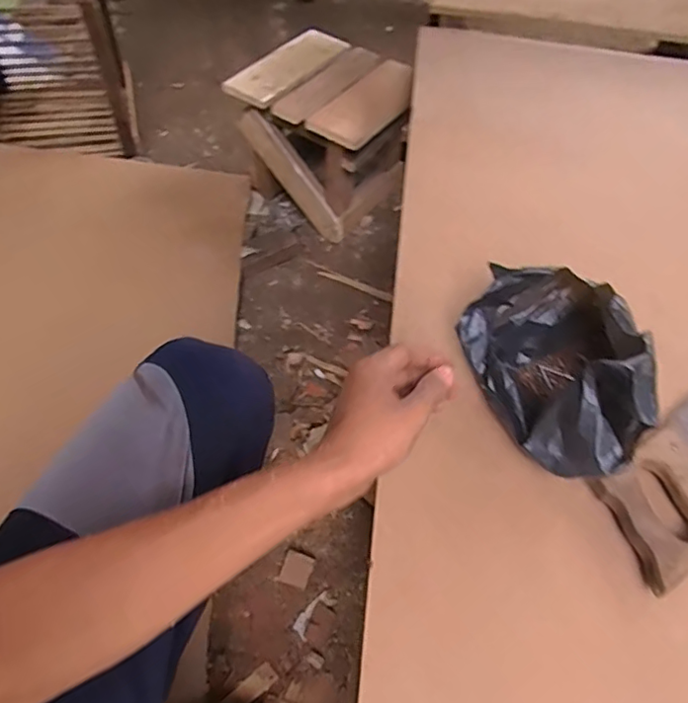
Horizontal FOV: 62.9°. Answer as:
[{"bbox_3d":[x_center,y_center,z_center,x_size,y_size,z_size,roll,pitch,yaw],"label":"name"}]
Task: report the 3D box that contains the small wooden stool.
[{"bbox_3d":[-0.032,-0.444,1.177,0.299,0.263,0.269,31,56,19],"label":"small wooden stool"}]

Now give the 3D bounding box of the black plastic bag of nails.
[{"bbox_3d":[0.209,0.012,0.530,0.133,0.109,0.205,-17,56,-14],"label":"black plastic bag of nails"}]

